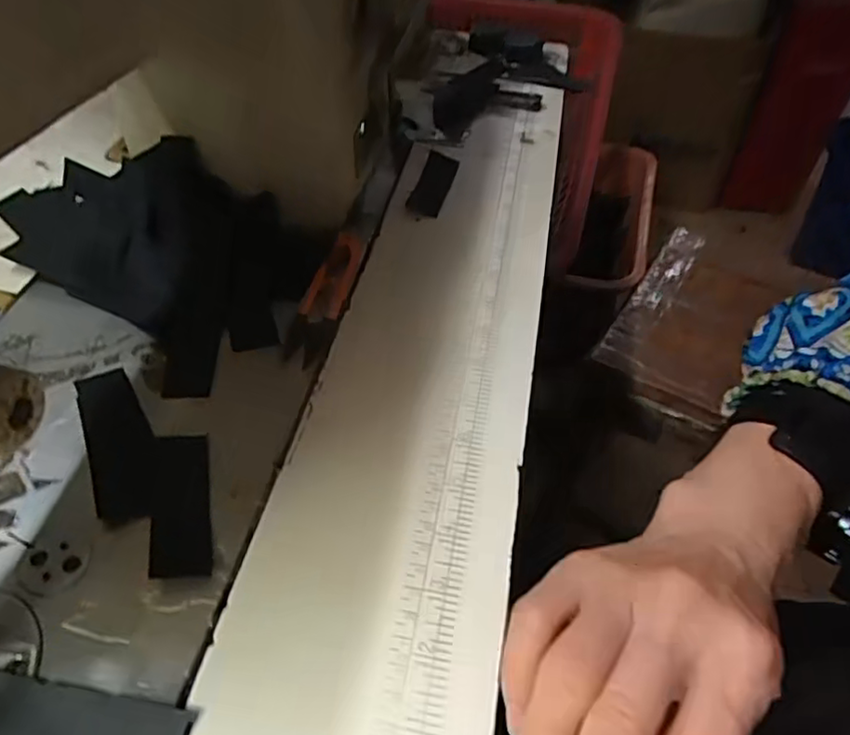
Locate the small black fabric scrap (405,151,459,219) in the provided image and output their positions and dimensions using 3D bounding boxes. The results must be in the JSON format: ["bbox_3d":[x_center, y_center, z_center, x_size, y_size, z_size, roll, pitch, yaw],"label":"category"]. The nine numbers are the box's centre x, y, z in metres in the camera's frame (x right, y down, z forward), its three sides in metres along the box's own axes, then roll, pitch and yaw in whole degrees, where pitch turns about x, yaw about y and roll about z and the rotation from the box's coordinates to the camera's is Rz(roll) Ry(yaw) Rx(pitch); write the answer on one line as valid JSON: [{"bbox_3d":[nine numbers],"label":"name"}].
[{"bbox_3d":[0.006,-0.132,0.459,0.022,0.011,0.071,15,49,8],"label":"small black fabric scrap"}]

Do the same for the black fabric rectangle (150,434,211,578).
[{"bbox_3d":[-0.107,0.058,0.279,0.024,0.004,0.070,-8,50,-11],"label":"black fabric rectangle"}]

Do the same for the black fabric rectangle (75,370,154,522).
[{"bbox_3d":[-0.142,0.033,0.296,0.028,0.008,0.079,-18,52,-19],"label":"black fabric rectangle"}]

